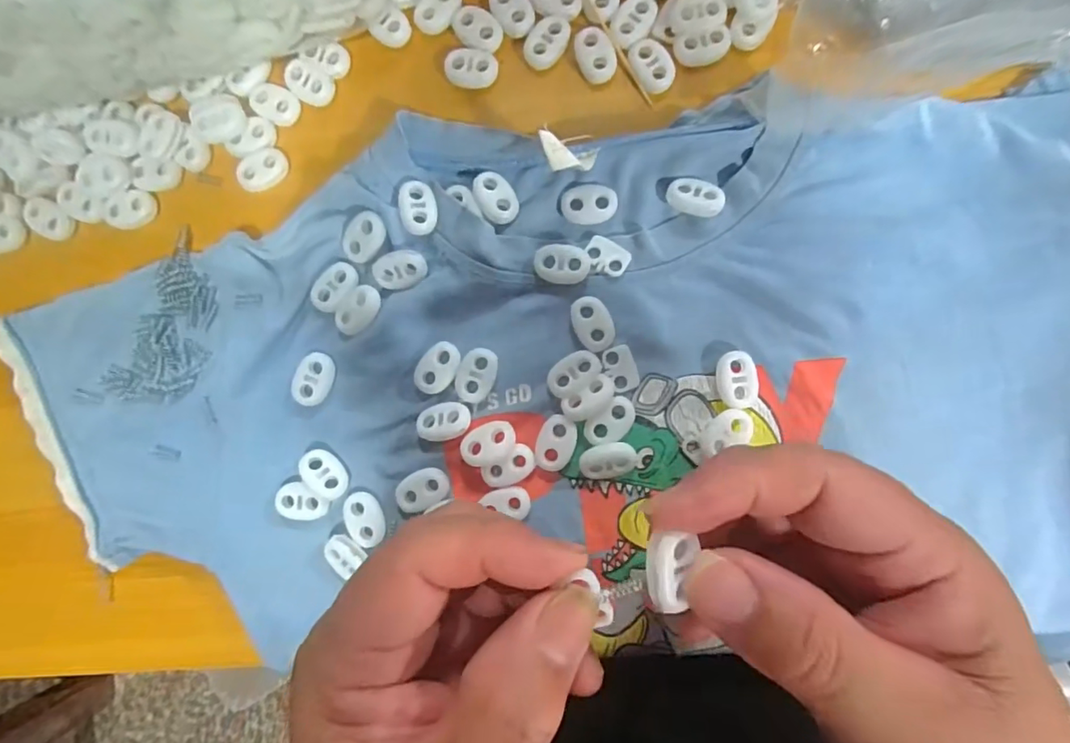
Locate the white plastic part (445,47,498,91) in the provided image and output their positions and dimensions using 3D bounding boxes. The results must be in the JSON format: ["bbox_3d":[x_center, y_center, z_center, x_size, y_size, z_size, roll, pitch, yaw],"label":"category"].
[{"bbox_3d":[-0.026,-0.126,0.224,0.021,0.004,0.013,5,90,5],"label":"white plastic part"}]

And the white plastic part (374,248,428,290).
[{"bbox_3d":[-0.055,-0.041,0.220,0.022,0.005,0.015,-6,89,4],"label":"white plastic part"}]

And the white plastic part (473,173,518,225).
[{"bbox_3d":[-0.016,-0.070,0.220,0.014,0.004,0.022,-32,87,4],"label":"white plastic part"}]

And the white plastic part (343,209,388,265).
[{"bbox_3d":[-0.069,-0.054,0.220,0.016,0.005,0.020,35,92,4],"label":"white plastic part"}]

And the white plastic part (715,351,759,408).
[{"bbox_3d":[0.079,0.003,0.212,0.015,0.005,0.022,3,90,5],"label":"white plastic part"}]

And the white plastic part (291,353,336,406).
[{"bbox_3d":[-0.091,0.003,0.224,0.014,0.006,0.022,21,91,4],"label":"white plastic part"}]

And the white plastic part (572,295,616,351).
[{"bbox_3d":[0.023,-0.019,0.216,0.014,0.004,0.022,-25,88,4],"label":"white plastic part"}]

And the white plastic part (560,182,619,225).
[{"bbox_3d":[0.022,-0.067,0.219,0.022,0.004,0.015,1,90,5],"label":"white plastic part"}]

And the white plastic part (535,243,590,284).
[{"bbox_3d":[0.011,-0.043,0.217,0.021,0.006,0.015,6,90,5],"label":"white plastic part"}]

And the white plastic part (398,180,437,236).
[{"bbox_3d":[-0.047,-0.066,0.218,0.014,0.004,0.022,-3,89,5],"label":"white plastic part"}]

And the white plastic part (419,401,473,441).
[{"bbox_3d":[-0.036,0.020,0.218,0.021,0.006,0.014,-14,88,4],"label":"white plastic part"}]

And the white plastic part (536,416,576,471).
[{"bbox_3d":[0.009,0.029,0.215,0.014,0.004,0.022,17,91,5],"label":"white plastic part"}]

